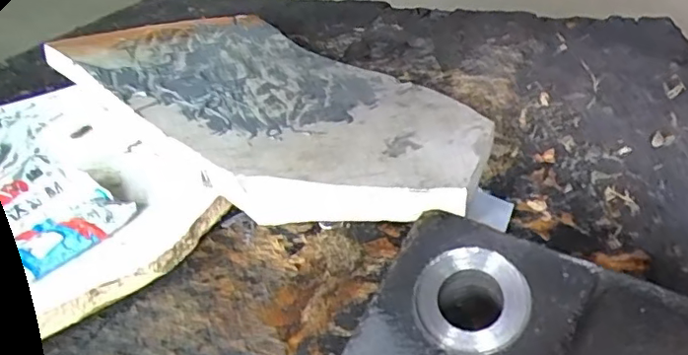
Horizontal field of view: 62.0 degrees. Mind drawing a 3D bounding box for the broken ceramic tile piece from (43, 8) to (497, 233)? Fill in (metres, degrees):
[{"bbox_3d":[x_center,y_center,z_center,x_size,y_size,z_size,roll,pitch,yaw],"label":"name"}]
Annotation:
[{"bbox_3d":[-0.033,-0.034,0.237,0.105,0.021,0.207,-28,43,-31],"label":"broken ceramic tile piece"}]

